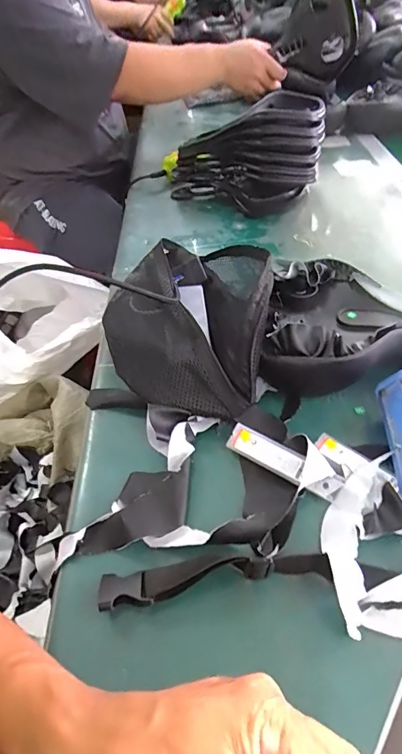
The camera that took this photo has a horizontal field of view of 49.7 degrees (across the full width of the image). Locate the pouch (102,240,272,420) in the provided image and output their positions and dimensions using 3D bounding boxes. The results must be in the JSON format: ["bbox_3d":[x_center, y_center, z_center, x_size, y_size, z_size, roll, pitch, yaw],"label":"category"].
[{"bbox_3d":[-0.018,-0.084,0.491,0.183,0.085,0.277,0,46,4],"label":"pouch"}]

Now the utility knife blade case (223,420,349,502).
[{"bbox_3d":[0.072,0.075,0.386,0.104,0.013,0.025,28,54,27],"label":"utility knife blade case"}]

